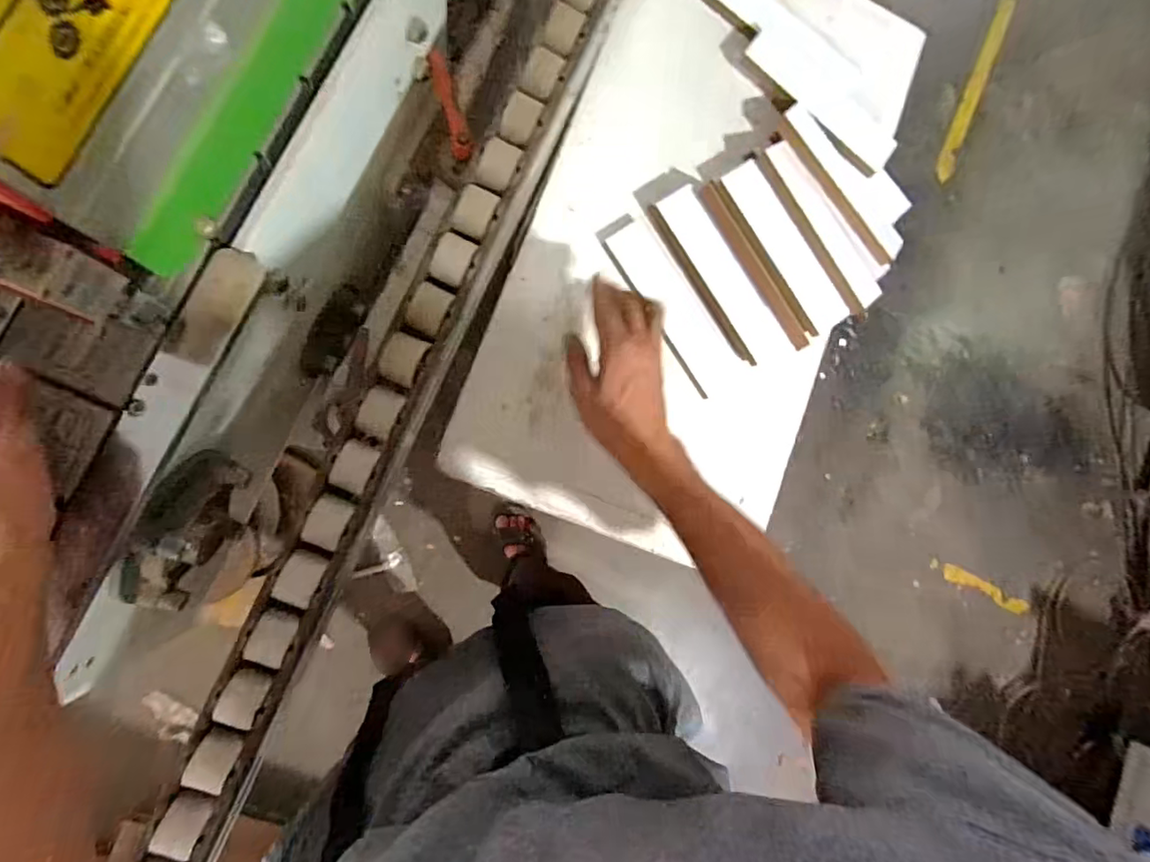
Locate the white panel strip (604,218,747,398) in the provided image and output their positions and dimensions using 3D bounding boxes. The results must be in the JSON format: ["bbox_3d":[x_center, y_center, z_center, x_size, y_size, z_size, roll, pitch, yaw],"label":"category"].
[{"bbox_3d":[0.103,-0.127,0.588,0.052,0.012,0.188,-34,92,-9],"label":"white panel strip"}]

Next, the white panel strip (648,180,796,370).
[{"bbox_3d":[0.150,-0.156,0.587,0.056,0.017,0.194,-32,93,-12],"label":"white panel strip"}]

